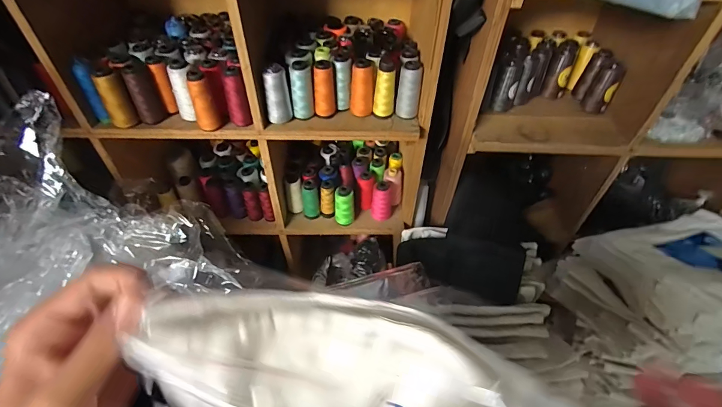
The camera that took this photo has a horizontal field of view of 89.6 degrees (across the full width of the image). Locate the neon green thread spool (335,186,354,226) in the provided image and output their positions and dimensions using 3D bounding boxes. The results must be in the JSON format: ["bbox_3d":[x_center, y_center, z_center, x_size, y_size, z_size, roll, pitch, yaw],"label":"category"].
[{"bbox_3d":[-0.042,0.007,0.935,0.049,0.107,0.041,1,46,0],"label":"neon green thread spool"}]

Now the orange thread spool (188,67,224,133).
[{"bbox_3d":[-0.300,-0.195,0.695,0.044,0.112,0.038,-17,49,-17],"label":"orange thread spool"}]

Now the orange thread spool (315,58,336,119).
[{"bbox_3d":[-0.074,-0.234,0.742,0.042,0.105,0.046,-2,46,-4],"label":"orange thread spool"}]

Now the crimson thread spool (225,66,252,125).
[{"bbox_3d":[-0.241,-0.202,0.703,0.037,0.110,0.033,-17,49,-17],"label":"crimson thread spool"}]

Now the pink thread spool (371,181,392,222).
[{"bbox_3d":[0.054,-0.007,0.947,0.052,0.098,0.053,1,46,-1],"label":"pink thread spool"}]

